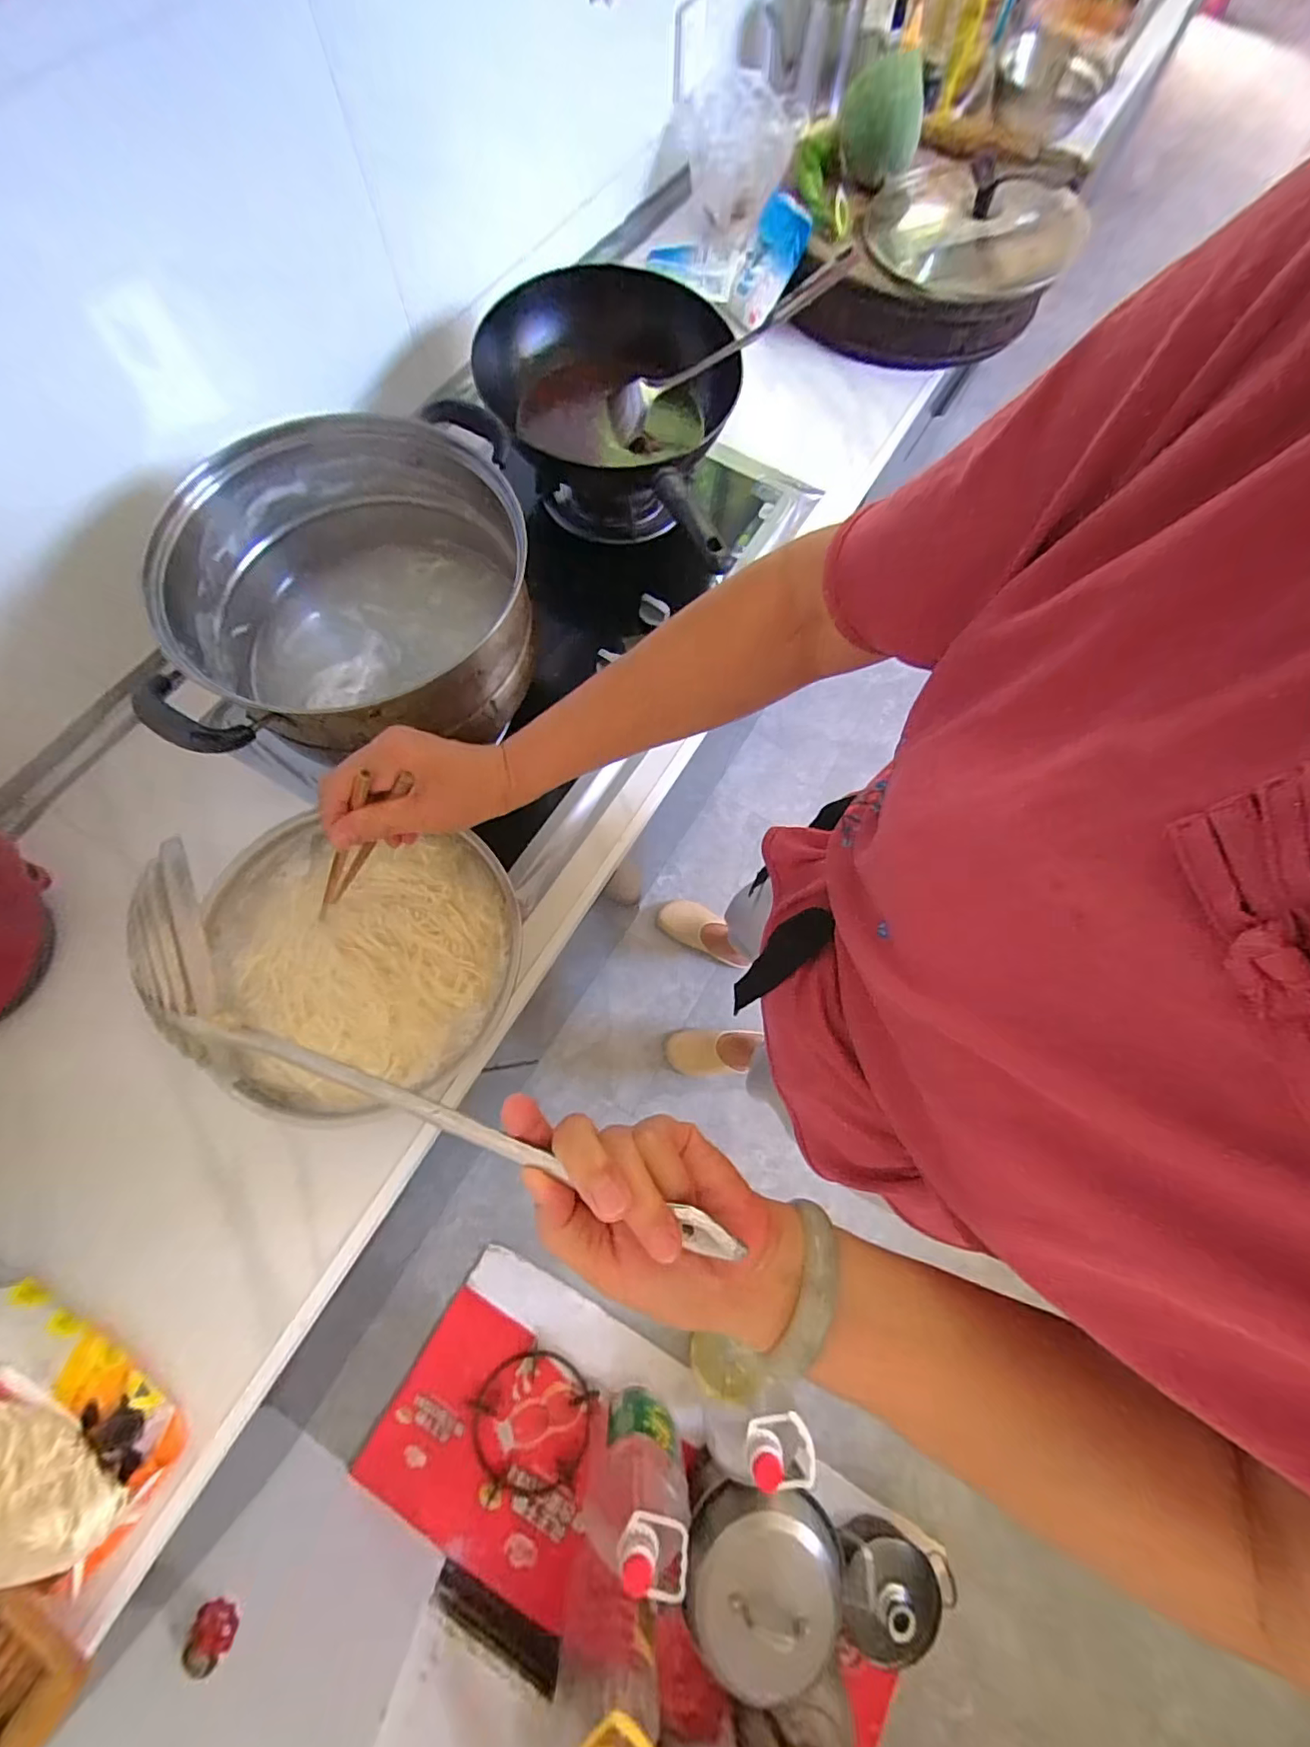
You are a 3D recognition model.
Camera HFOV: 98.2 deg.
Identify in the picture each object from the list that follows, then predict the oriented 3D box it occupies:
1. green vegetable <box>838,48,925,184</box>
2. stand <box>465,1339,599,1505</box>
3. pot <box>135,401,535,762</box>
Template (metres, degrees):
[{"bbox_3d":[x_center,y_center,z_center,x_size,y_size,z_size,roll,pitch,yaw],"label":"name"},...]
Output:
[{"bbox_3d":[0.324,-1.064,0.797,0.108,0.080,0.127,24,73,5],"label":"green vegetable"},{"bbox_3d":[-0.227,1.024,1.062,0.231,0.042,0.217,1,72,-2],"label":"stand"},{"bbox_3d":[-0.274,-0.255,0.544,0.294,0.169,0.297,1,72,-2],"label":"pot"}]

